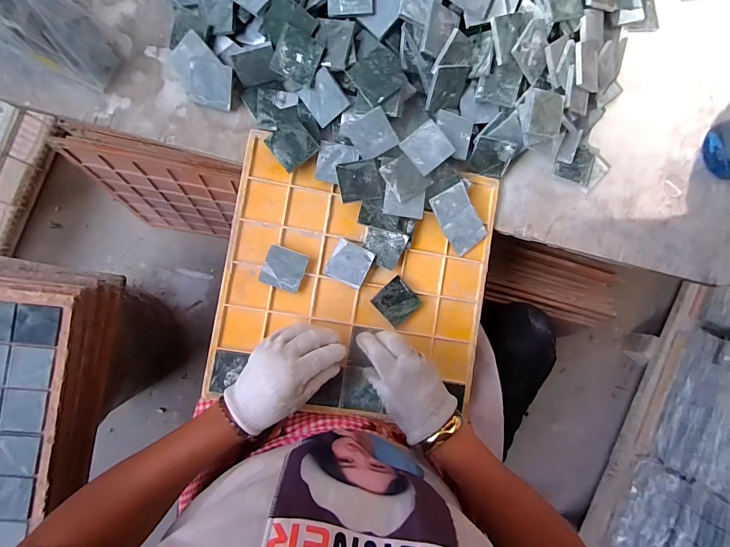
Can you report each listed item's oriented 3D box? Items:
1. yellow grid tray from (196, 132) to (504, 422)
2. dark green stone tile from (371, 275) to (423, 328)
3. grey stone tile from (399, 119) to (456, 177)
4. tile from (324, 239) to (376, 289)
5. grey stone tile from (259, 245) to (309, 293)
[{"bbox_3d":[-0.008,0.015,0.439,0.320,0.028,0.305,10,92,-5],"label":"yellow grid tray"},{"bbox_3d":[0.041,0.035,0.452,0.049,0.011,0.048,-42,92,-7],"label":"dark green stone tile"},{"bbox_3d":[0.076,-0.153,0.432,0.051,0.006,0.049,-39,92,-7],"label":"grey stone tile"},{"bbox_3d":[-0.019,-0.013,0.448,0.049,0.014,0.048,25,84,-5],"label":"tile"},{"bbox_3d":[-0.099,-0.006,0.438,0.050,0.012,0.048,19,85,-5],"label":"grey stone tile"}]

